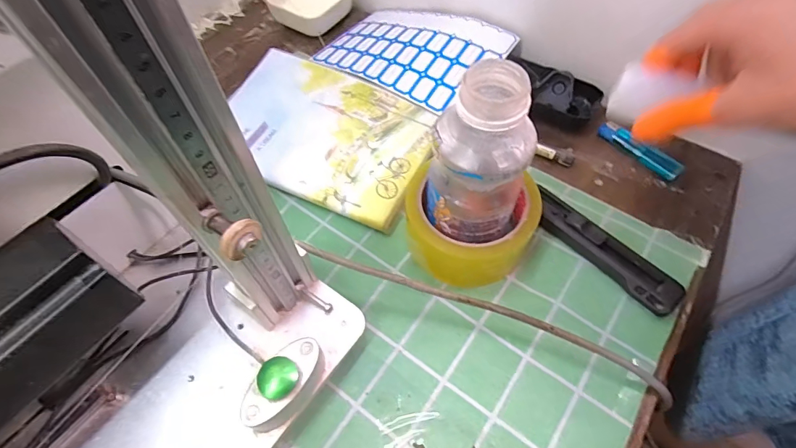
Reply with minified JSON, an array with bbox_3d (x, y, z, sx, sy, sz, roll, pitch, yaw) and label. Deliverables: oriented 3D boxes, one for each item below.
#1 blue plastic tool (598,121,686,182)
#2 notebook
[{"bbox_3d":[0.220,-0.067,0.384,0.016,0.013,0.078,-39,65,-21],"label":"blue plastic tool"},{"bbox_3d":[-0.071,-0.090,0.398,0.210,0.013,0.139,24,62,15],"label":"notebook"}]

